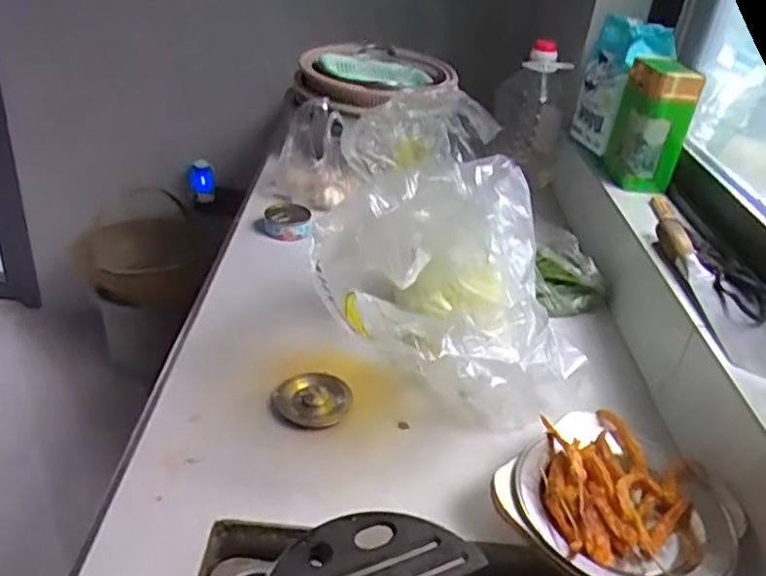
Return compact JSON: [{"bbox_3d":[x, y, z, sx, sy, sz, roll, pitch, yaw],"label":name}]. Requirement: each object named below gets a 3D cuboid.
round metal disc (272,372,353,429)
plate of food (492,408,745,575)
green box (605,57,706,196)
[{"bbox_3d":[-0.076,0.117,0.726,0.080,0.019,0.070,3,32,-6],"label":"round metal disc"},{"bbox_3d":[0.216,0.200,0.618,0.189,0.045,0.191,5,32,-3],"label":"plate of food"},{"bbox_3d":[0.417,-0.255,1.047,0.081,0.179,0.119,9,32,4],"label":"green box"}]

